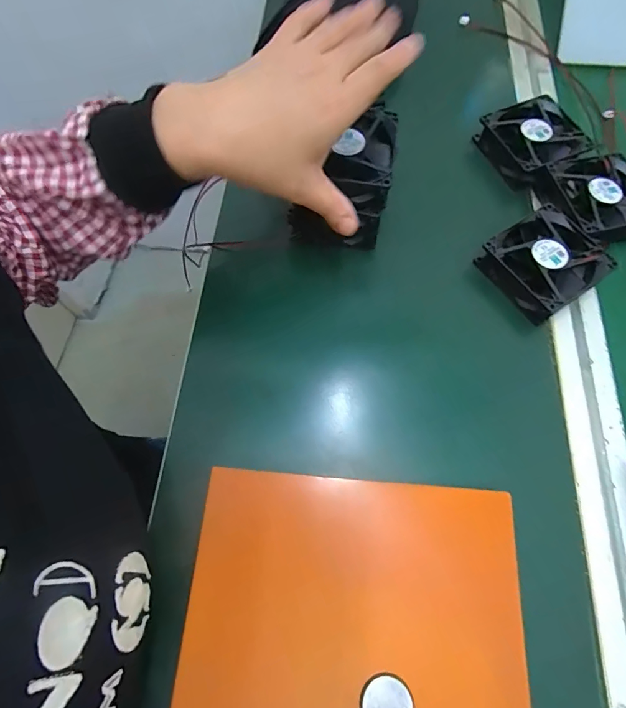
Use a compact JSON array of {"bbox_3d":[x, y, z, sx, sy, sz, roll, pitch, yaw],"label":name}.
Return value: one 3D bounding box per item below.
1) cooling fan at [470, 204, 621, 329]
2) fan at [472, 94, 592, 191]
[{"bbox_3d":[0.198,-0.078,0.349,0.079,0.027,0.078,-32,71,-12],"label":"cooling fan"},{"bbox_3d":[0.215,-0.209,0.401,0.080,0.027,0.079,-22,69,-9],"label":"fan"}]

